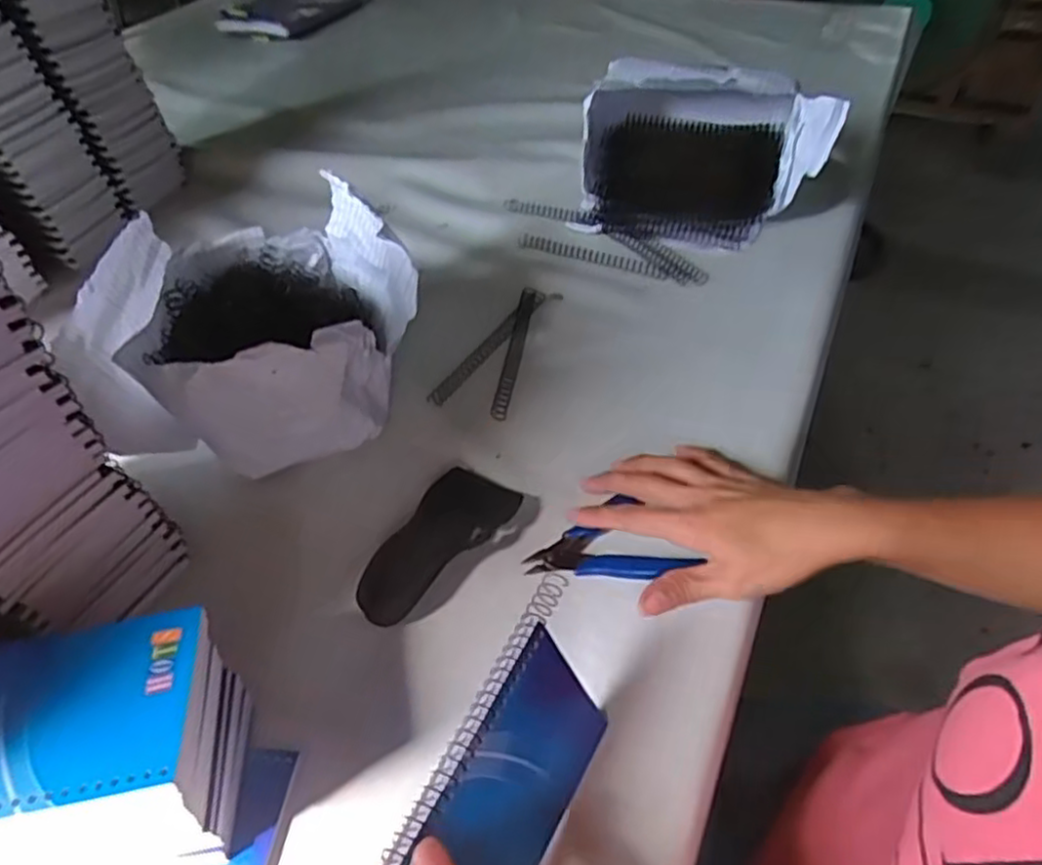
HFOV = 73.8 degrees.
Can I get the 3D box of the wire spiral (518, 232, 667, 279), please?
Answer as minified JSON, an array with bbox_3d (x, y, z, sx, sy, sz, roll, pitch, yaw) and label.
[{"bbox_3d":[0.067,-0.170,0.670,0.150,0.008,0.018,19,52,19],"label":"wire spiral"}]

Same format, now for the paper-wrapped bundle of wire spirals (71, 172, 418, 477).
[{"bbox_3d":[-0.186,-0.085,0.525,0.193,0.117,0.201,-2,48,2],"label":"paper-wrapped bundle of wire spirals"}]

